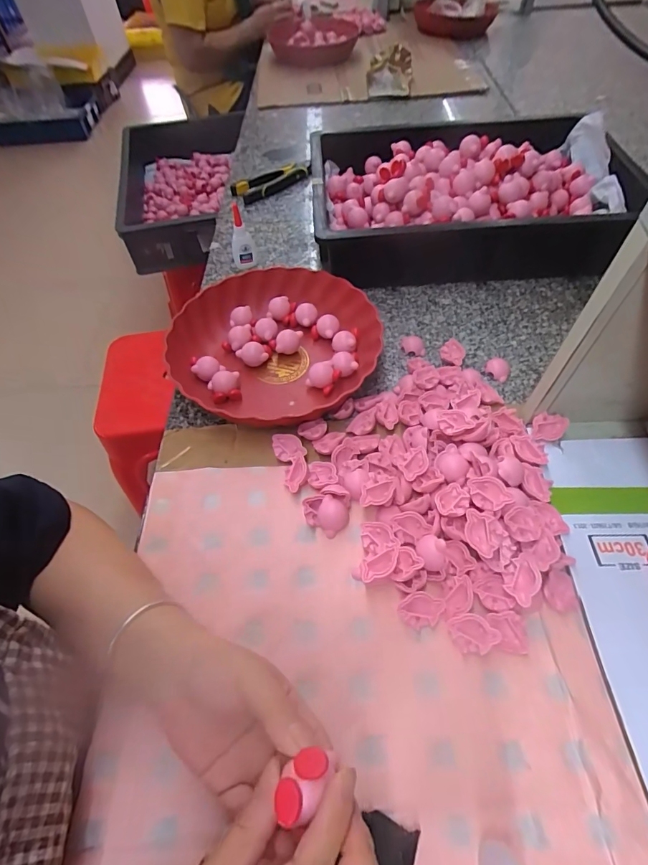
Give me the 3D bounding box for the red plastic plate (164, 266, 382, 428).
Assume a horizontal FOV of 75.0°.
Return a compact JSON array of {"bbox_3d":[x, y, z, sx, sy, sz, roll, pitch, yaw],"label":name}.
[{"bbox_3d":[-0.056,-0.107,0.505,0.230,0.049,0.222,-1,55,2],"label":"red plastic plate"}]

